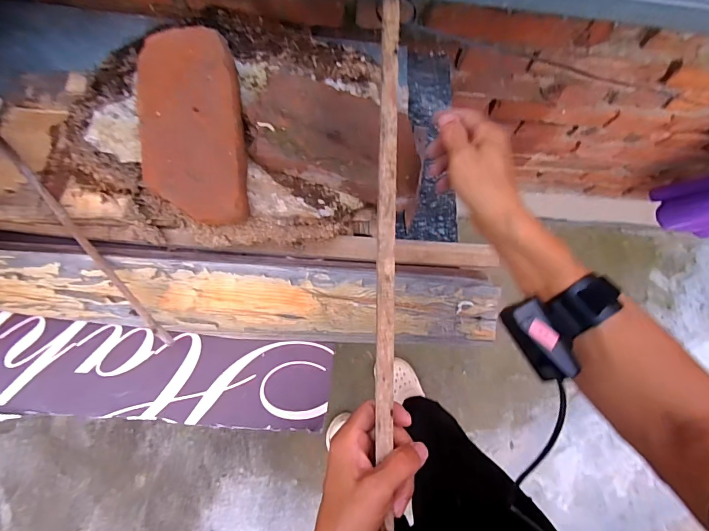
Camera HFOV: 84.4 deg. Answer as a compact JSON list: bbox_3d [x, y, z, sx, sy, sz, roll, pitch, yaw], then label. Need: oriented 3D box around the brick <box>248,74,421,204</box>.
[{"bbox_3d":[-0.019,-0.155,0.485,0.206,0.051,0.112,15,80,-5],"label":"brick"}]

